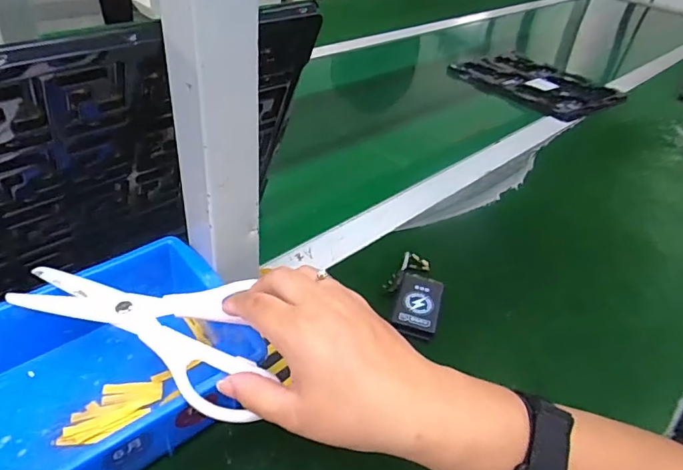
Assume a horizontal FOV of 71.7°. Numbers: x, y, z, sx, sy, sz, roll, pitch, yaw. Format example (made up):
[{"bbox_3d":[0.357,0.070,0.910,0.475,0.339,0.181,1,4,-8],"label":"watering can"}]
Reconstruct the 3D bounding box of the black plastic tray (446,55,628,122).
[{"bbox_3d":[0.364,-0.292,0.900,0.216,0.021,0.274,-18,45,-29],"label":"black plastic tray"}]

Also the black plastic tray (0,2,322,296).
[{"bbox_3d":[-0.154,-0.053,0.345,0.292,0.218,0.018,-30,73,-35],"label":"black plastic tray"}]

